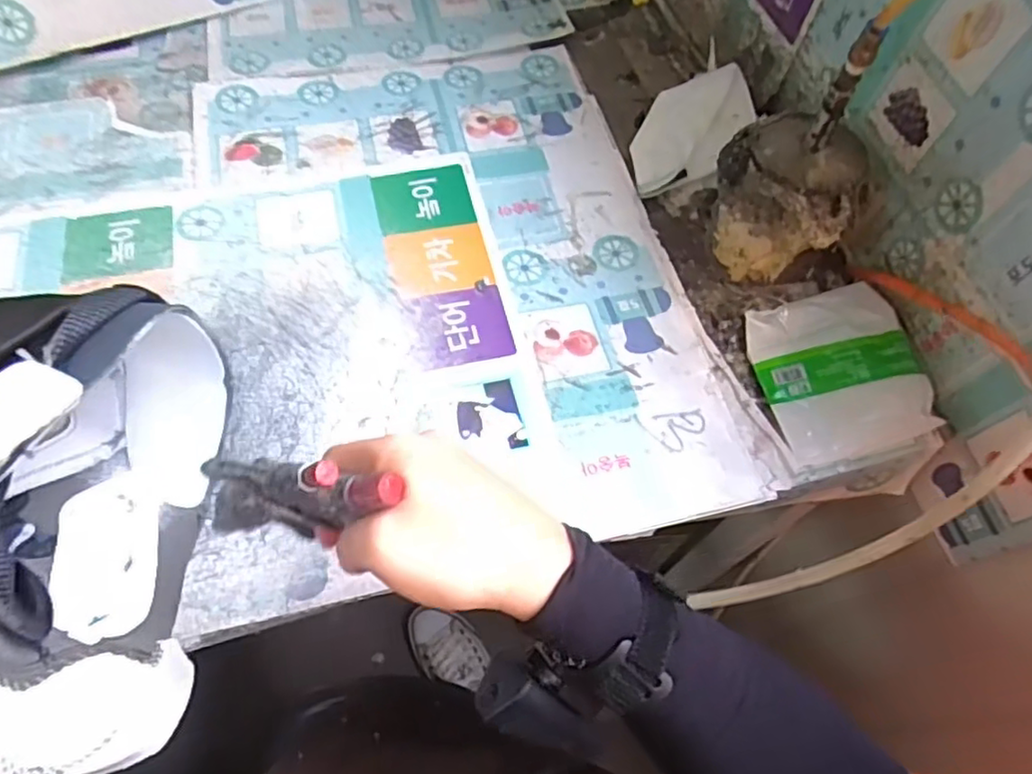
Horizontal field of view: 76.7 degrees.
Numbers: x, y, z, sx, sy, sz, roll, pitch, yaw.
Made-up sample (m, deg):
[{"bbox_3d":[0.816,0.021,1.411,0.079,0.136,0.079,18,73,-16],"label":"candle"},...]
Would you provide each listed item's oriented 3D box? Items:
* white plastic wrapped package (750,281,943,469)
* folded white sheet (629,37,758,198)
[{"bbox_3d":[0.254,-0.016,0.511,0.122,0.028,0.131,-11,62,-9],"label":"white plastic wrapped package"},{"bbox_3d":[0.164,-0.241,0.611,0.113,0.030,0.113,-11,71,12],"label":"folded white sheet"}]

